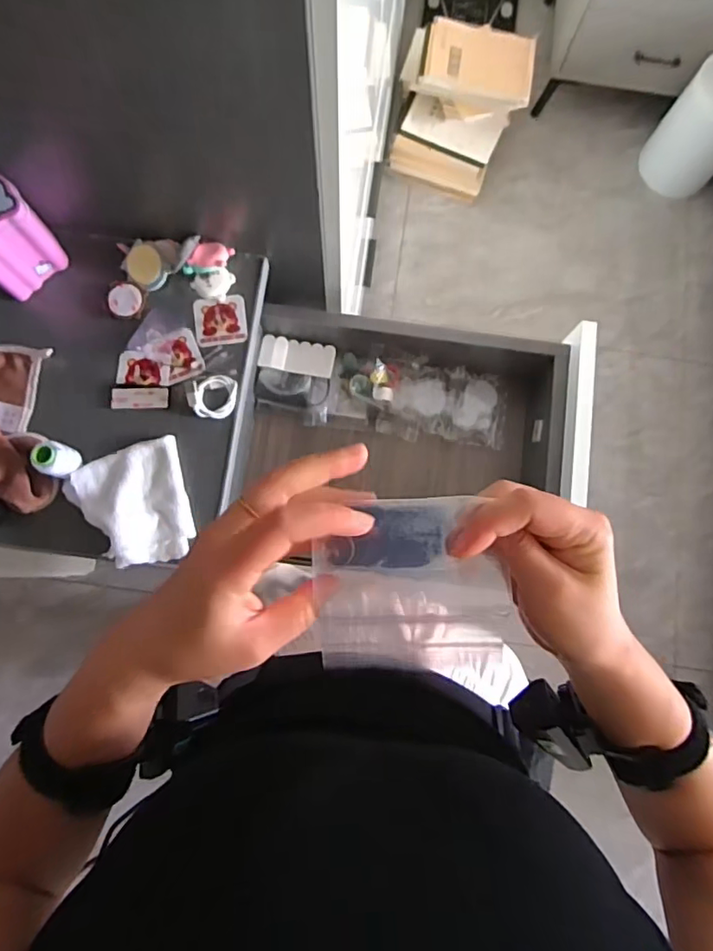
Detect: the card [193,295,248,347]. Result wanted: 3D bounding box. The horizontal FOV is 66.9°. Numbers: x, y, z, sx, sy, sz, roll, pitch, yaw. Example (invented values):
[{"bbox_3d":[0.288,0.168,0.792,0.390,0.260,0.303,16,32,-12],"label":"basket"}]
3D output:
[{"bbox_3d":[-0.153,-0.174,0.605,0.056,0.009,0.057,-7,84,-6],"label":"card"}]

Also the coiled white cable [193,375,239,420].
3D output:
[{"bbox_3d":[-0.152,-0.085,0.584,0.045,0.006,0.046,0,90,-13],"label":"coiled white cable"}]

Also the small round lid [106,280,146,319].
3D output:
[{"bbox_3d":[-0.256,-0.195,0.598,0.039,0.011,0.040,0,80,-2],"label":"small round lid"}]

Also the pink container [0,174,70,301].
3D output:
[{"bbox_3d":[-0.376,-0.253,0.569,0.076,0.089,0.086,43,82,5],"label":"pink container"}]

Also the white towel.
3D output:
[{"bbox_3d":[-0.228,0.031,0.544,0.109,0.029,0.123,-15,81,-4],"label":"white towel"}]

